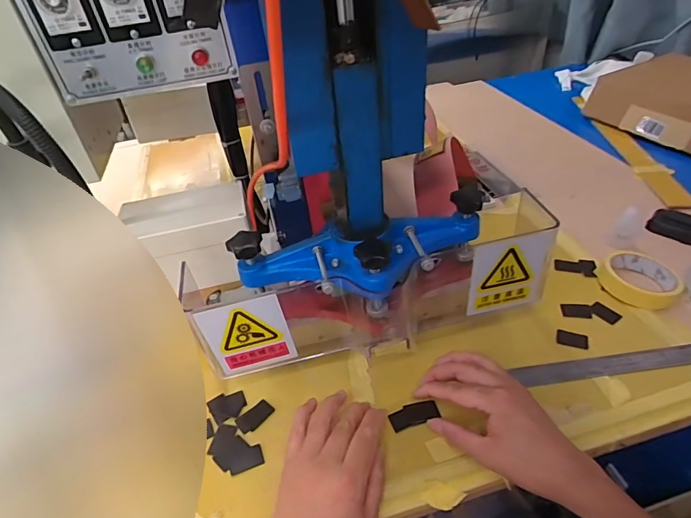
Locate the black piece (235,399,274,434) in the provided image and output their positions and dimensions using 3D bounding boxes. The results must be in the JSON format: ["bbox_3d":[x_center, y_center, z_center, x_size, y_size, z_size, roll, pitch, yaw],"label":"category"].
[{"bbox_3d":[-0.103,0.178,0.491,0.040,0.004,0.025,-35,48,-29],"label":"black piece"}]

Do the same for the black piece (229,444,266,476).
[{"bbox_3d":[-0.104,0.210,0.453,0.035,0.004,0.024,-19,42,-15],"label":"black piece"}]

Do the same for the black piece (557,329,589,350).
[{"bbox_3d":[0.281,0.100,0.535,0.034,0.005,0.024,13,44,21],"label":"black piece"}]

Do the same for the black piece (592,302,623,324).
[{"bbox_3d":[0.339,0.072,0.565,0.023,0.009,0.035,-30,46,-25],"label":"black piece"}]

